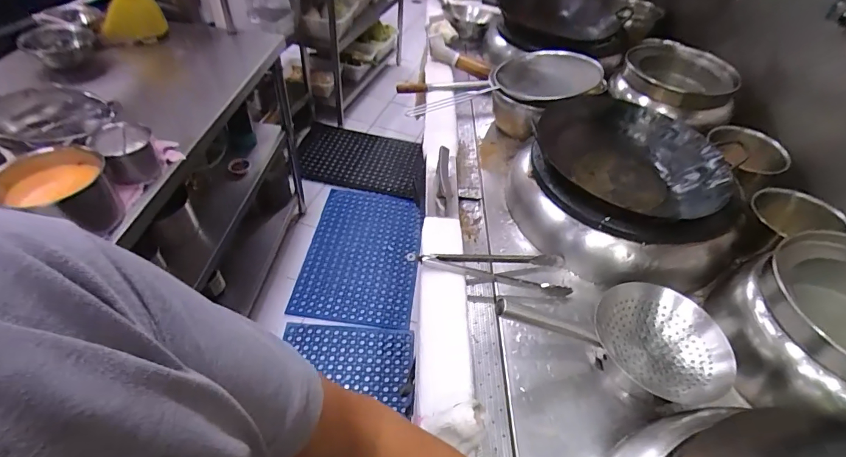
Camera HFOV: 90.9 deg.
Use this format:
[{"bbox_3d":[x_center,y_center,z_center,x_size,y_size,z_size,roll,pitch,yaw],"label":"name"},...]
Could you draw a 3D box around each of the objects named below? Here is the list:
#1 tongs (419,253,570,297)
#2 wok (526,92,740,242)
[{"bbox_3d":[0.151,0.098,0.894,0.332,0.058,0.100,0,48,-7],"label":"tongs"},{"bbox_3d":[0.488,-0.153,1.017,0.422,0.106,0.480,-1,48,-8],"label":"wok"}]

